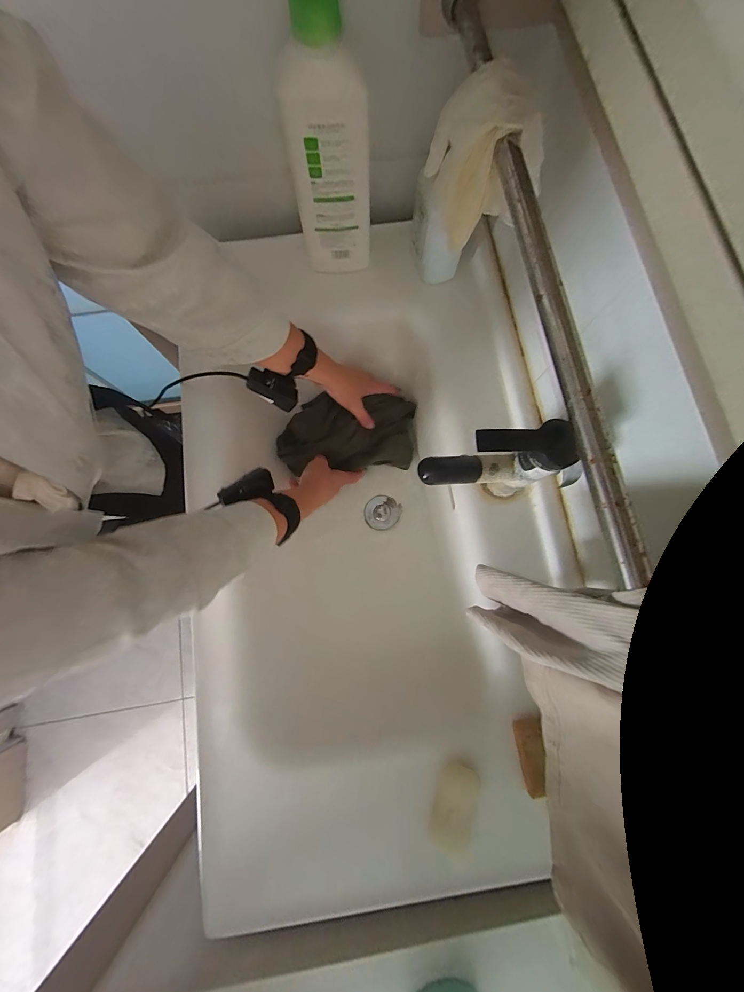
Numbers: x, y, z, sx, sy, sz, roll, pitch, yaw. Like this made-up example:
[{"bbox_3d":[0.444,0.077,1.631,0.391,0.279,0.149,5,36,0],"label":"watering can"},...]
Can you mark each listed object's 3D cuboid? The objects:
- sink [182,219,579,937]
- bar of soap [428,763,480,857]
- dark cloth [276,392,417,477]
[{"bbox_3d":[-0.035,0.039,0.505,0.397,0.157,0.867,-4,79,-1],"label":"sink"},{"bbox_3d":[0.092,0.350,0.366,0.044,0.016,0.074,14,79,3],"label":"bar of soap"},{"bbox_3d":[-0.038,-0.102,0.554,0.230,0.068,0.119,-5,79,-5],"label":"dark cloth"}]

